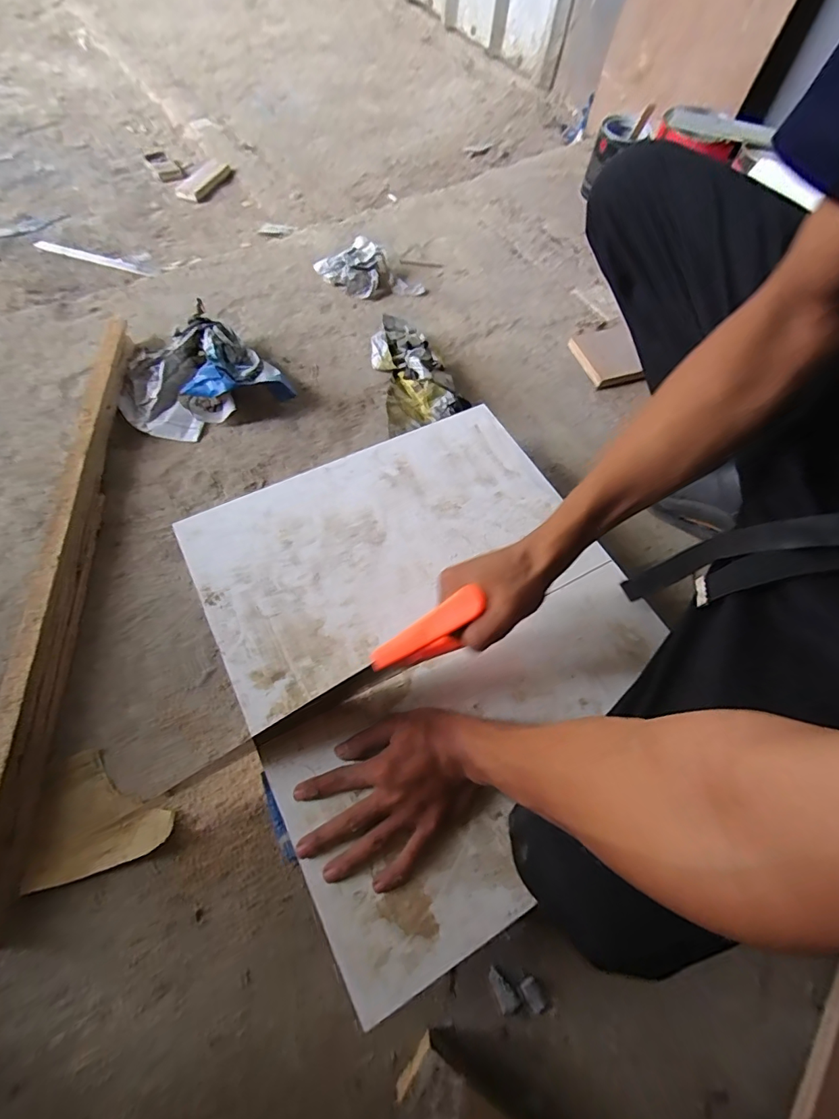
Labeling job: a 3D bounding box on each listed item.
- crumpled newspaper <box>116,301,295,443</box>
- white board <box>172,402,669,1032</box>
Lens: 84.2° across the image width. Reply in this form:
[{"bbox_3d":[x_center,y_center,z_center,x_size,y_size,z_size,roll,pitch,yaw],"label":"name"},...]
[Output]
[{"bbox_3d":[-0.343,-0.287,0.709,0.238,0.076,0.199,-24,67,-15],"label":"crumpled newspaper"},{"bbox_3d":[0.023,0.066,0.491,0.417,0.010,0.483,-25,67,-15],"label":"white board"}]

